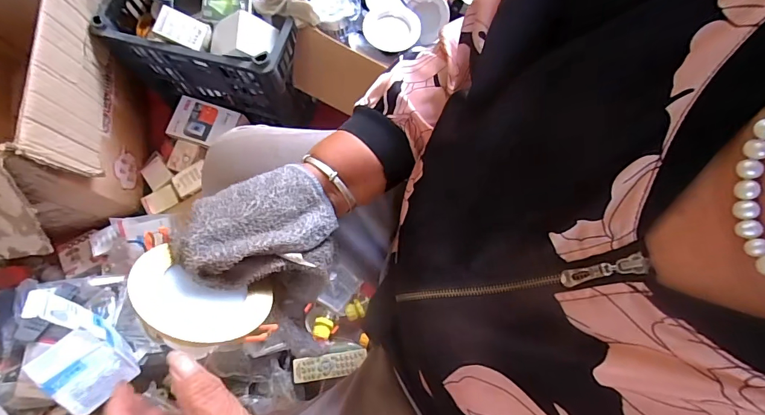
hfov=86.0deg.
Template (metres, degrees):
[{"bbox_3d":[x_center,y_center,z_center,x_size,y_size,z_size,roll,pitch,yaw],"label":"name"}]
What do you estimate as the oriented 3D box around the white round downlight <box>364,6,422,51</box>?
[{"bbox_3d":[0.017,-0.314,0.717,0.095,0.018,0.094,0,74,1],"label":"white round downlight"}]

